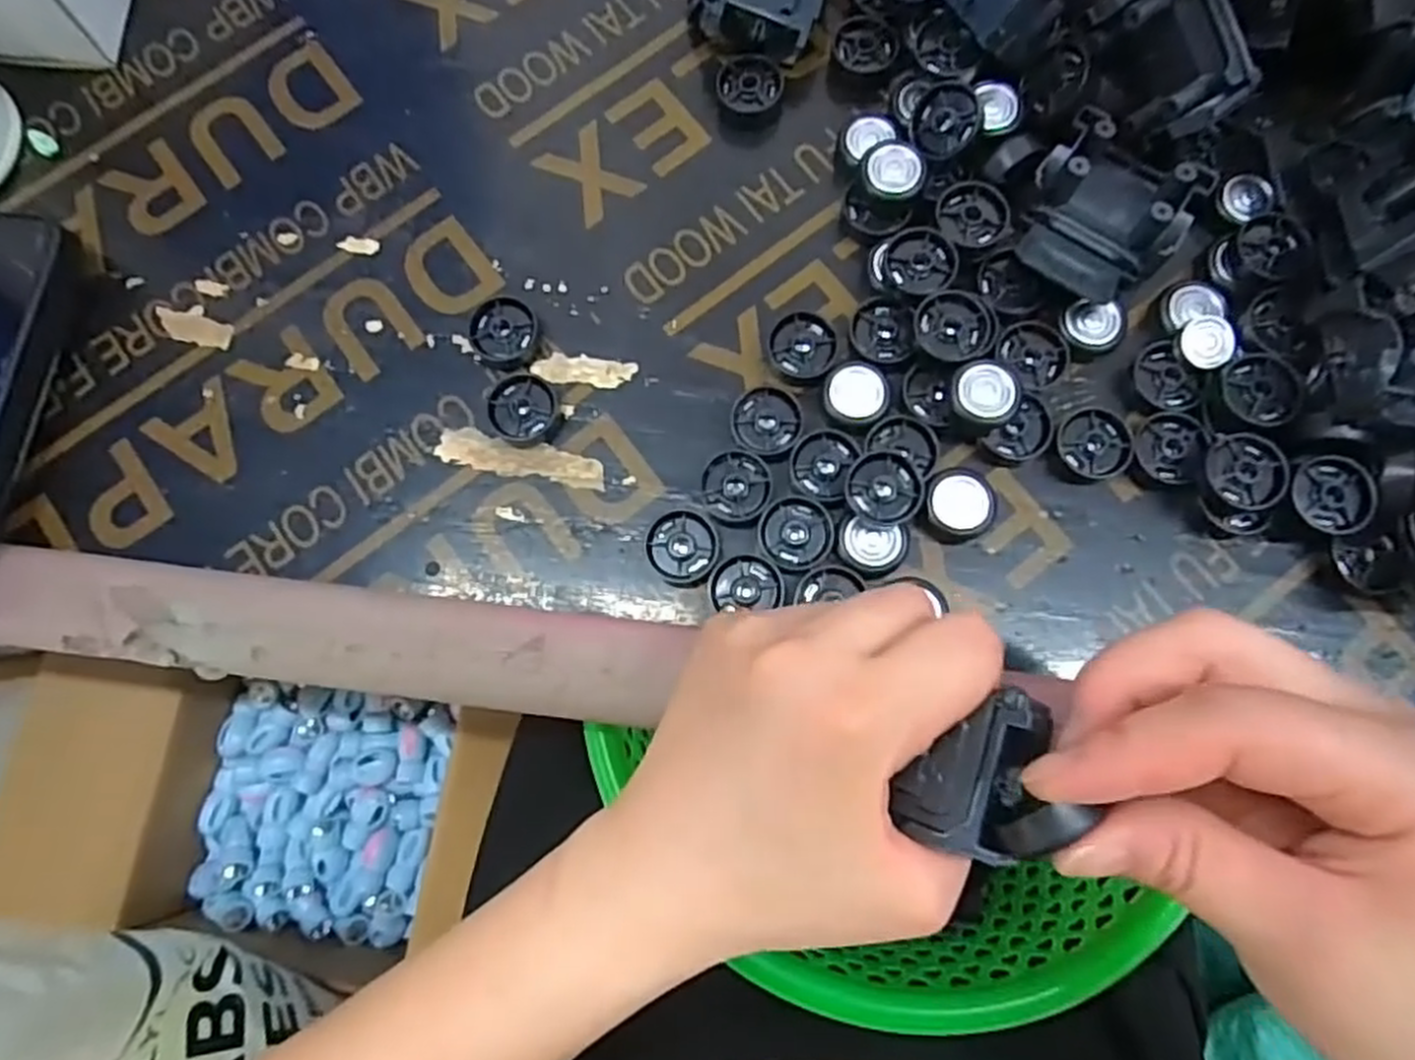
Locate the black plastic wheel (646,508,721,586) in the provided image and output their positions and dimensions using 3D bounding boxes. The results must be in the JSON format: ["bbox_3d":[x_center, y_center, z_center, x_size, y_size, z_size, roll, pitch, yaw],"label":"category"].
[{"bbox_3d":[-0.008,0.006,0.262,0.023,0.007,0.025,0,78,2],"label":"black plastic wheel"}]

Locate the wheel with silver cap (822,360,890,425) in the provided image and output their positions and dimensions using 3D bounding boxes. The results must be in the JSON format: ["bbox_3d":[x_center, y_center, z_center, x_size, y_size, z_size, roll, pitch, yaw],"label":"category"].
[{"bbox_3d":[0.050,-0.047,0.265,0.021,0.006,0.021,0,78,2],"label":"wheel with silver cap"}]

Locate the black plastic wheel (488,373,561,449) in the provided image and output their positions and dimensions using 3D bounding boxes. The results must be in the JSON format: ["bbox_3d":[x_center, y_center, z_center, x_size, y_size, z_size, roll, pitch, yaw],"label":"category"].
[{"bbox_3d":[-0.063,-0.041,0.273,0.023,0.008,0.024,0,78,2],"label":"black plastic wheel"}]

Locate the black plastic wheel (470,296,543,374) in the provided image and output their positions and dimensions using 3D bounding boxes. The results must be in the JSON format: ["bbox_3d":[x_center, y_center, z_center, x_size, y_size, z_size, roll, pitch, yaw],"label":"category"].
[{"bbox_3d":[-0.071,-0.069,0.278,0.022,0.009,0.026,-4,78,1],"label":"black plastic wheel"}]

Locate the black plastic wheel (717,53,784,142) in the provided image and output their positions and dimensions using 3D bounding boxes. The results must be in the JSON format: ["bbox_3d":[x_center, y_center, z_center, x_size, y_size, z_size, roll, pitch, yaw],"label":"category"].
[{"bbox_3d":[0.016,-0.164,0.294,0.024,0.013,0.023,0,78,2],"label":"black plastic wheel"}]

